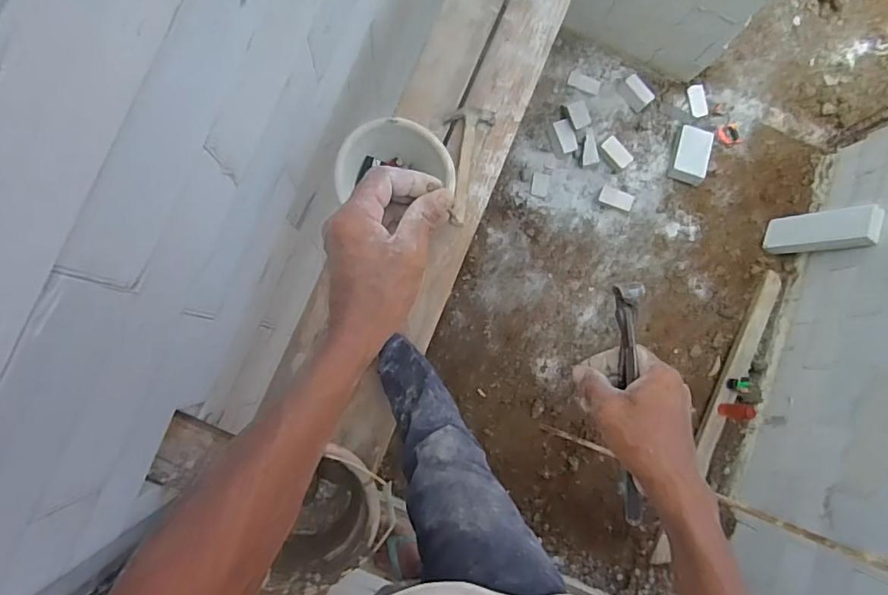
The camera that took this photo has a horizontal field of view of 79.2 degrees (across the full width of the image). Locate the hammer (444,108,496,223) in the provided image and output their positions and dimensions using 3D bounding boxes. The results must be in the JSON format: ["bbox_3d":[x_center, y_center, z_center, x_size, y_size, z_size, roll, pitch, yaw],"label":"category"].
[{"bbox_3d":[0.035,-0.329,1.292,0.107,0.026,0.285,17,82,-3],"label":"hammer"}]

